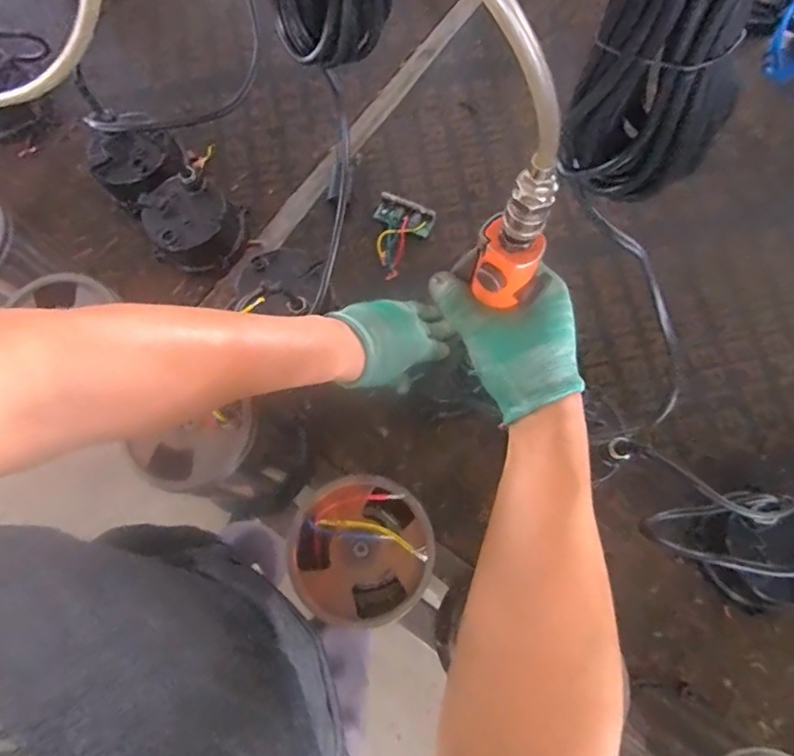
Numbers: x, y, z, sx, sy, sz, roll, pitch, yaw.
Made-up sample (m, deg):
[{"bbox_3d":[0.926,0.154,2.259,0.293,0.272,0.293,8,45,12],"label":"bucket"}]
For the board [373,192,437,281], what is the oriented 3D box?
[{"bbox_3d":[-0.003,-0.198,0.703,0.081,0.021,0.108,23,76,8],"label":"board"}]

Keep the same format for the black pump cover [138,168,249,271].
[{"bbox_3d":[-0.270,-0.209,0.685,0.123,0.079,0.108,-33,76,-7],"label":"black pump cover"}]

